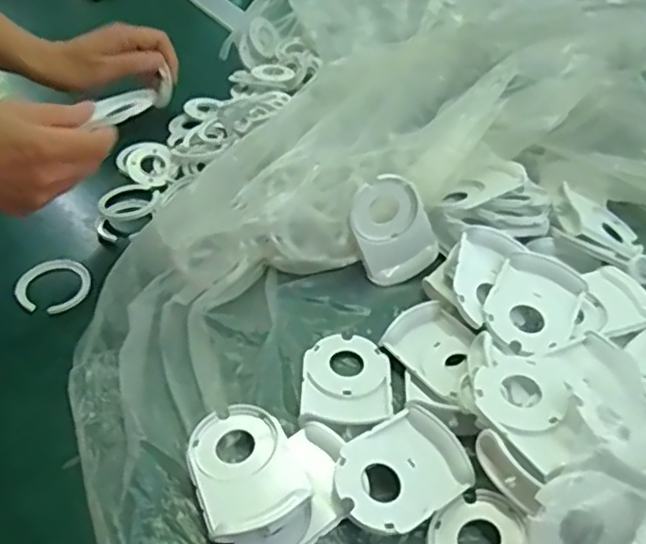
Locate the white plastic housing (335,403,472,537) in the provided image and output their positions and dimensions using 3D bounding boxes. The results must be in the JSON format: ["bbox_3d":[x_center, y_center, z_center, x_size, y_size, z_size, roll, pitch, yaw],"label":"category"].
[{"bbox_3d":[0.044,0.114,0.373,0.079,0.017,0.057,-28,52,-27],"label":"white plastic housing"}]

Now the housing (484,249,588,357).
[{"bbox_3d":[0.144,0.022,0.441,0.056,0.014,0.085,21,48,18],"label":"housing"}]

